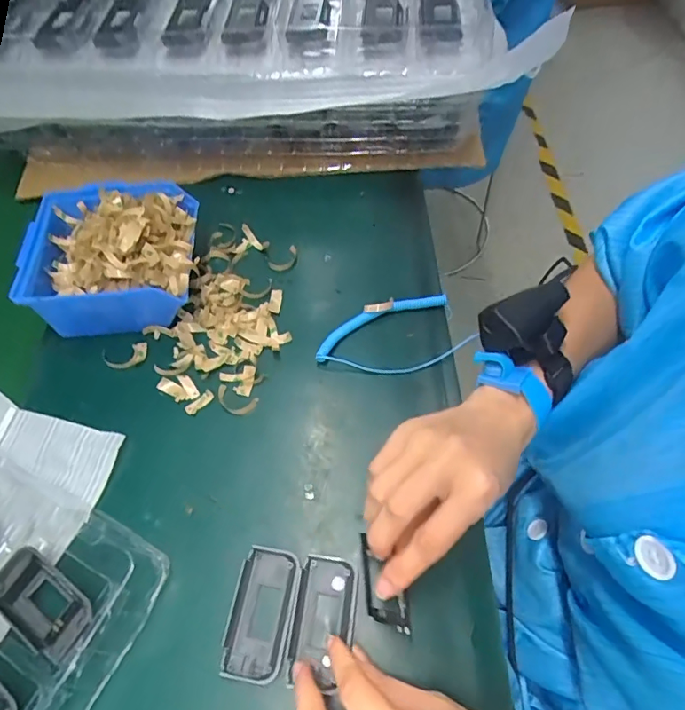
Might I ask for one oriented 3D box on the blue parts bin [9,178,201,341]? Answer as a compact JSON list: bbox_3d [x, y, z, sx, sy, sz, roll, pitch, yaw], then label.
[{"bbox_3d":[-0.198,-0.085,0.445,0.139,0.064,0.129,-6,60,-2],"label":"blue parts bin"}]

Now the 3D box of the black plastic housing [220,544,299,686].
[{"bbox_3d":[-0.052,0.166,0.326,0.039,0.008,0.076,7,60,6],"label":"black plastic housing"}]

